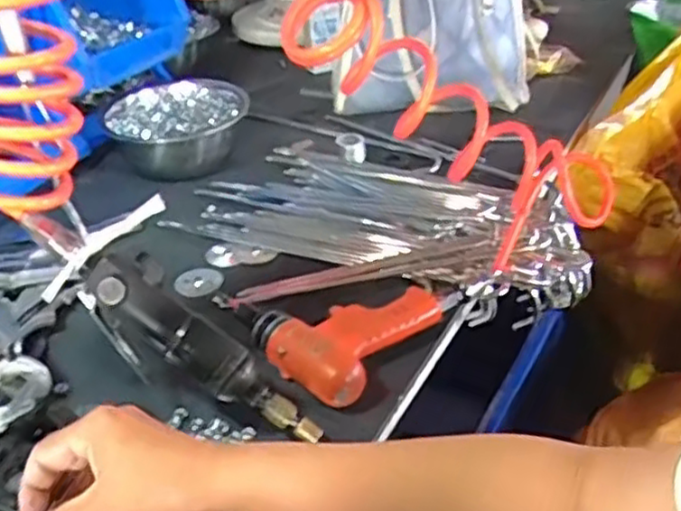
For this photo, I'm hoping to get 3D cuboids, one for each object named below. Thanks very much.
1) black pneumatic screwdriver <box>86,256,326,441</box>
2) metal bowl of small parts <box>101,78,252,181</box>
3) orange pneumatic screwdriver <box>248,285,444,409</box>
[{"bbox_3d":[-0.098,0.068,0.523,0.199,0.032,0.041,40,41,-2],"label":"black pneumatic screwdriver"},{"bbox_3d":[-0.207,-0.169,0.925,0.156,0.067,0.159,-2,34,1],"label":"metal bowl of small parts"},{"bbox_3d":[0.004,0.061,0.605,0.111,0.034,0.140,22,41,32],"label":"orange pneumatic screwdriver"}]

